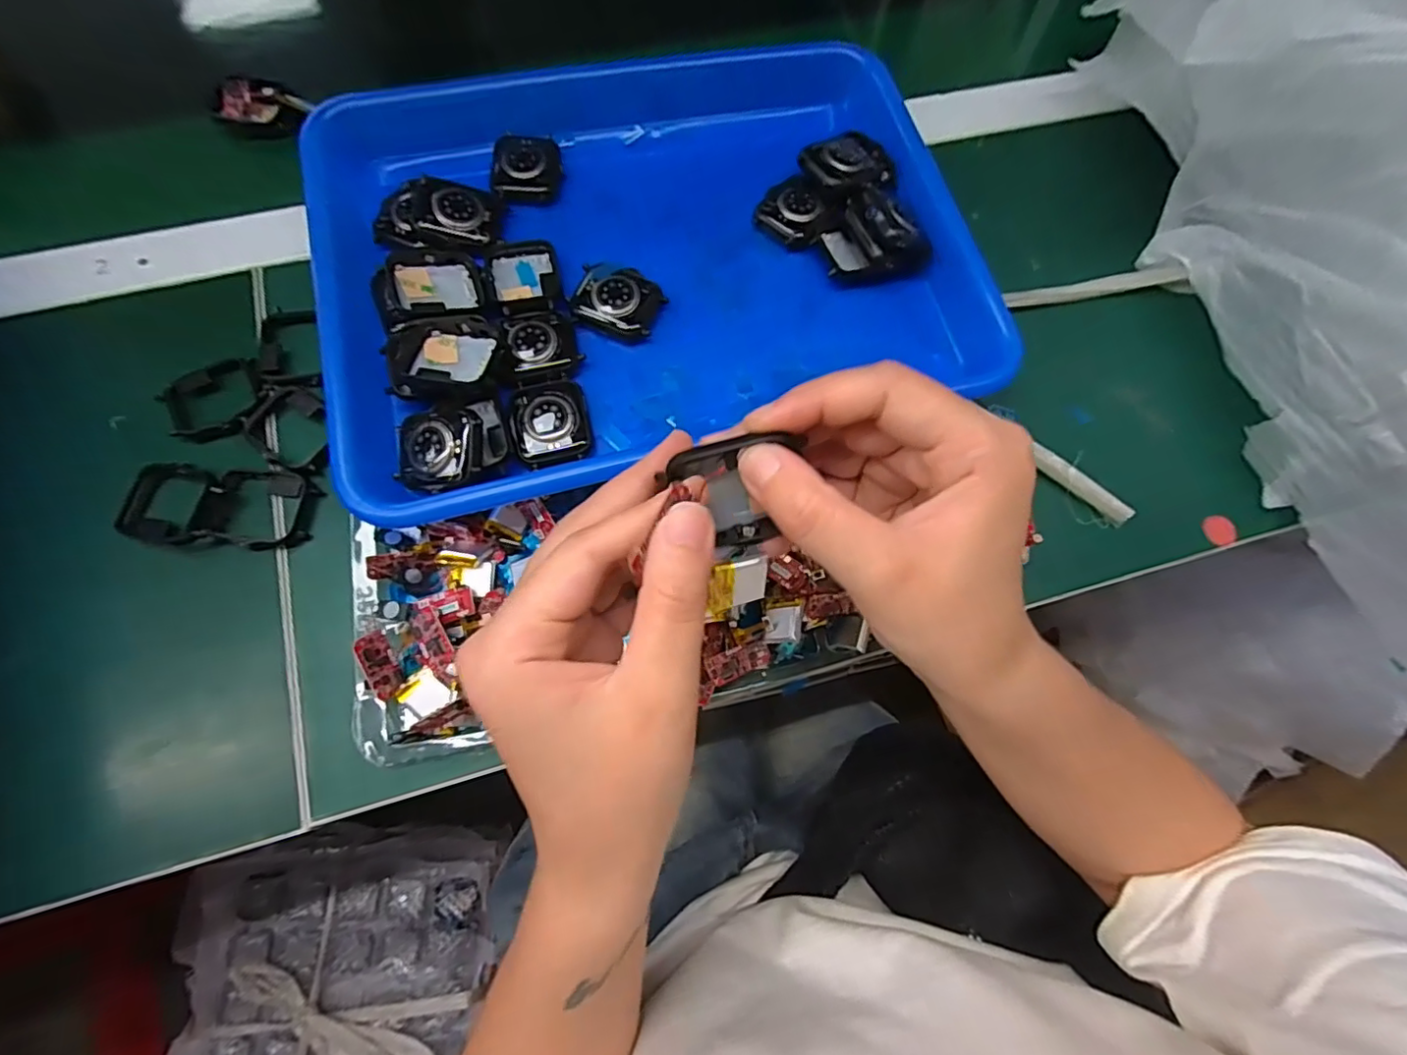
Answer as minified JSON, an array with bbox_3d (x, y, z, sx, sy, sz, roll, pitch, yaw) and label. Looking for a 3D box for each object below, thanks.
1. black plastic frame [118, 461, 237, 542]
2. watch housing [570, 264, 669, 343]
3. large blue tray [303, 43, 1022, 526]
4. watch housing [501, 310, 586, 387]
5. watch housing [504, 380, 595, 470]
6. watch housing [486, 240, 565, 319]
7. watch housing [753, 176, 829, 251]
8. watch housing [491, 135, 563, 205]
[{"bbox_3d":[-0.249,-0.011,0.281,0.049,0.013,0.038,10,72,1],"label":"black plastic frame"},{"bbox_3d":[-0.045,-0.117,0.306,0.042,0.010,0.037,22,73,5],"label":"watch housing"},{"bbox_3d":[-0.030,-0.159,0.317,0.321,0.033,0.264,-13,73,-6],"label":"large blue tray"},{"bbox_3d":[-0.081,-0.090,0.295,0.035,0.009,0.038,-16,73,-7],"label":"watch housing"},{"bbox_3d":[-0.074,-0.051,0.285,0.037,0.008,0.042,-16,73,-7],"label":"watch housing"},{"bbox_3d":[-0.092,-0.128,0.307,0.035,0.009,0.046,-14,73,-7],"label":"watch housing"},{"bbox_3d":[0.051,-0.174,0.326,0.035,0.011,0.039,-43,78,-14],"label":"watch housing"},{"bbox_3d":[-0.098,-0.200,0.330,0.036,0.010,0.044,-2,72,-3],"label":"watch housing"}]

